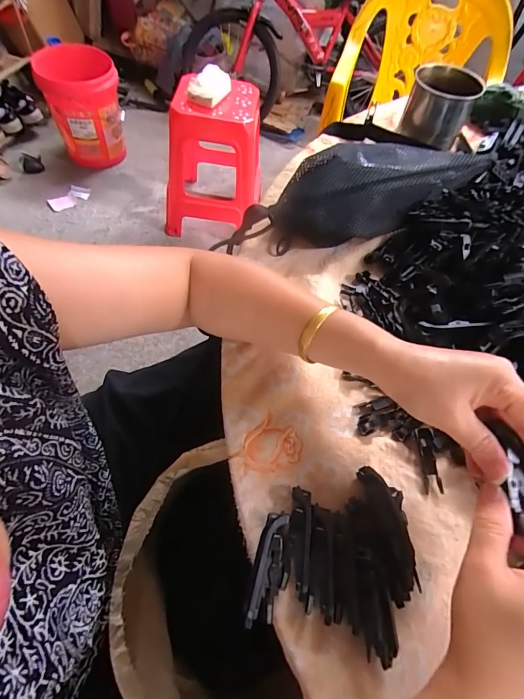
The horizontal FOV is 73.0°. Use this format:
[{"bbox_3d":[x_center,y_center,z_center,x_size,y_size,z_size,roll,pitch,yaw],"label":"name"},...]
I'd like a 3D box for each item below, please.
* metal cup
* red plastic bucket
[{"bbox_3d":[0.262,-0.361,0.529,0.095,0.080,0.095,2,60,-3],"label":"metal cup"},{"bbox_3d":[-0.707,-0.973,1.443,0.272,0.356,0.290,-18,63,-14],"label":"red plastic bucket"}]

